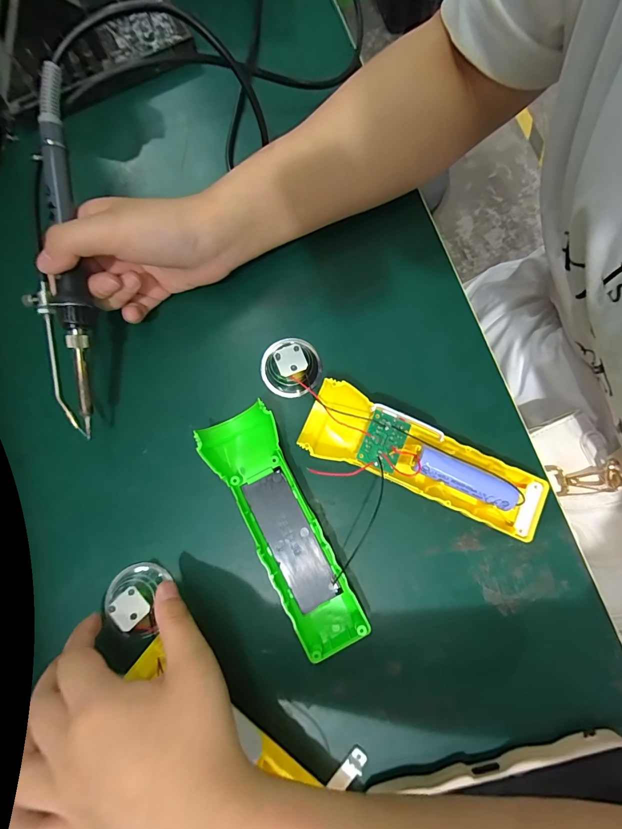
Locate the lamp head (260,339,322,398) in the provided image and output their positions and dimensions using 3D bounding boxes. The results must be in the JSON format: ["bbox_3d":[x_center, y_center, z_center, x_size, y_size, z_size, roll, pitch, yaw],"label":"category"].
[{"bbox_3d":[-0.015,-0.035,0.266,0.043,0.023,0.040,0,81,2],"label":"lamp head"}]

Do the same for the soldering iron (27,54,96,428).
[{"bbox_3d":[-0.158,-0.094,0.238,0.042,0.032,0.206,-2,95,-1],"label":"soldering iron"}]

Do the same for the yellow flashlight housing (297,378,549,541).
[{"bbox_3d":[0.075,0.030,0.250,0.161,0.033,0.046,23,82,5],"label":"yellow flashlight housing"}]

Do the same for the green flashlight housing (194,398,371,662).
[{"bbox_3d":[-0.018,0.073,0.249,0.047,0.024,0.162,-28,81,-5],"label":"green flashlight housing"}]

